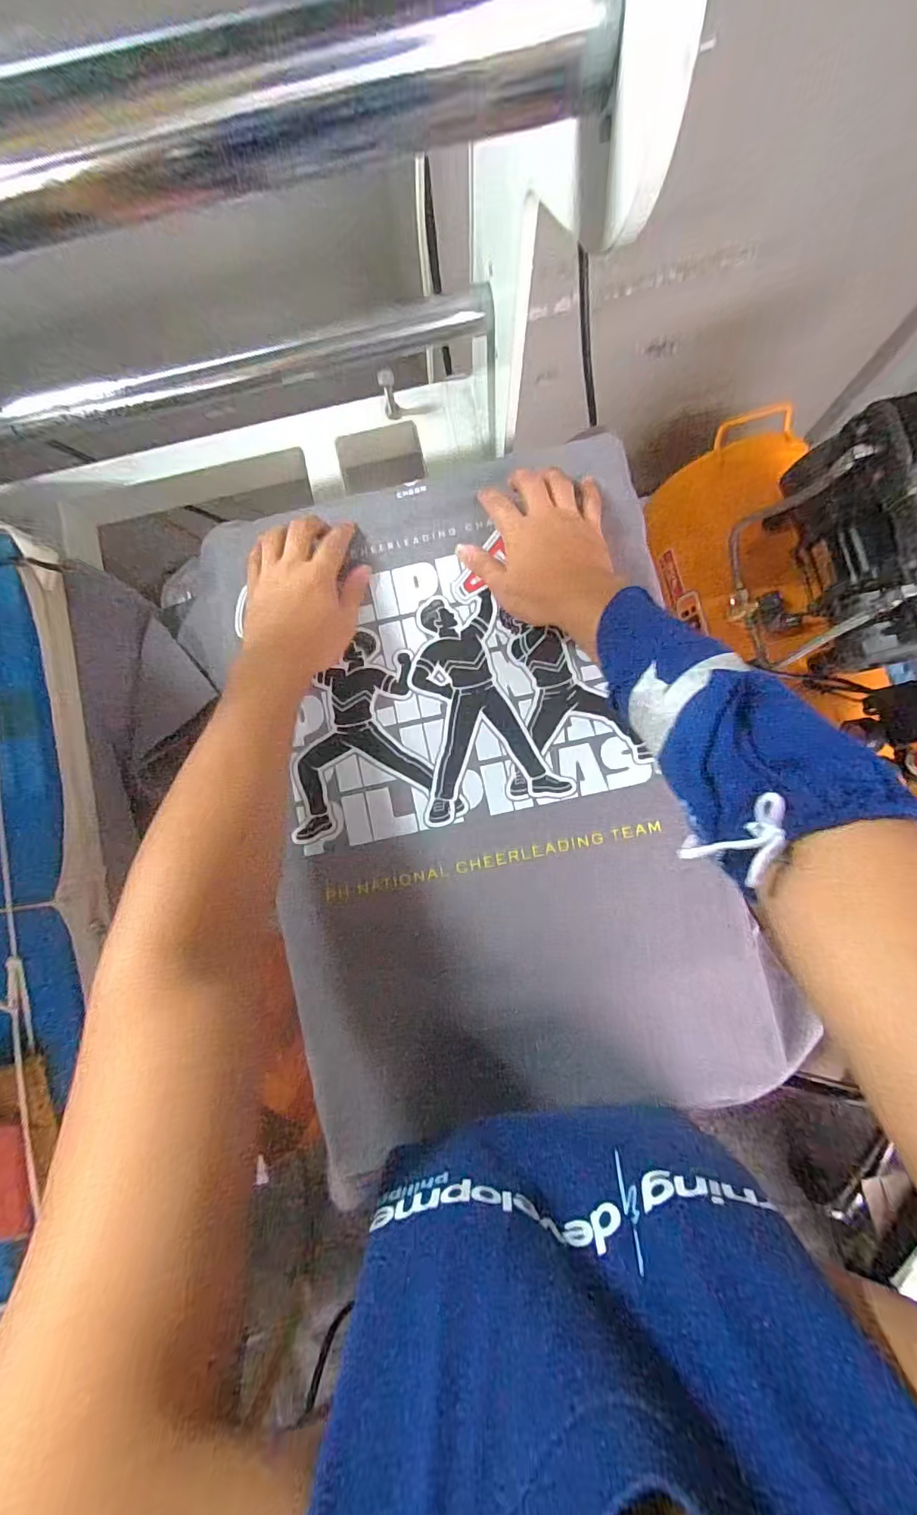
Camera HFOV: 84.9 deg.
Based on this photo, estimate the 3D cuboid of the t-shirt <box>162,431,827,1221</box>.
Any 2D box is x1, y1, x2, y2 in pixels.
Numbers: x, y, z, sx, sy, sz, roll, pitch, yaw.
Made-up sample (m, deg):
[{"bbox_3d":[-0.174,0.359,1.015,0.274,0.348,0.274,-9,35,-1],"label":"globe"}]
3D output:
[{"bbox_3d":[0.018,0.027,0.440,0.404,0.018,0.583,-17,84,0],"label":"t-shirt"}]

